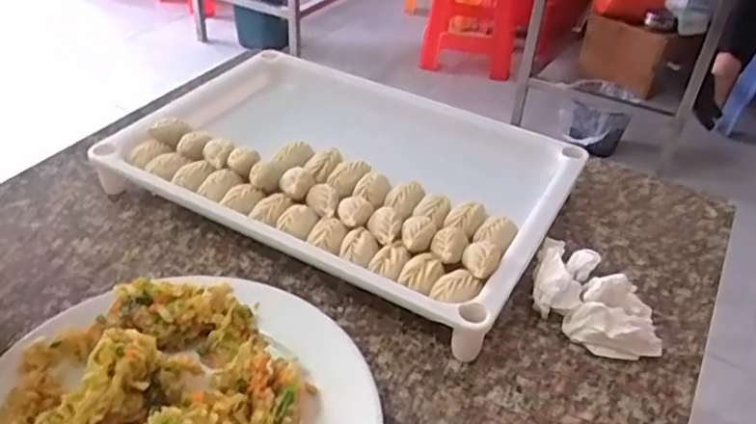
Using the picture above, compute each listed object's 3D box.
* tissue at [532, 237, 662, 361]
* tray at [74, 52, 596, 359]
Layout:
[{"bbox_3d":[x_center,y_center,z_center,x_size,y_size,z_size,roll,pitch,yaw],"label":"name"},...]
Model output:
[{"bbox_3d":[0.162,0.065,0.481,0.110,0.042,0.071,28,44,30],"label":"tissue"},{"bbox_3d":[-0.043,-0.043,0.596,0.410,0.058,0.264,21,41,22],"label":"tray"}]

